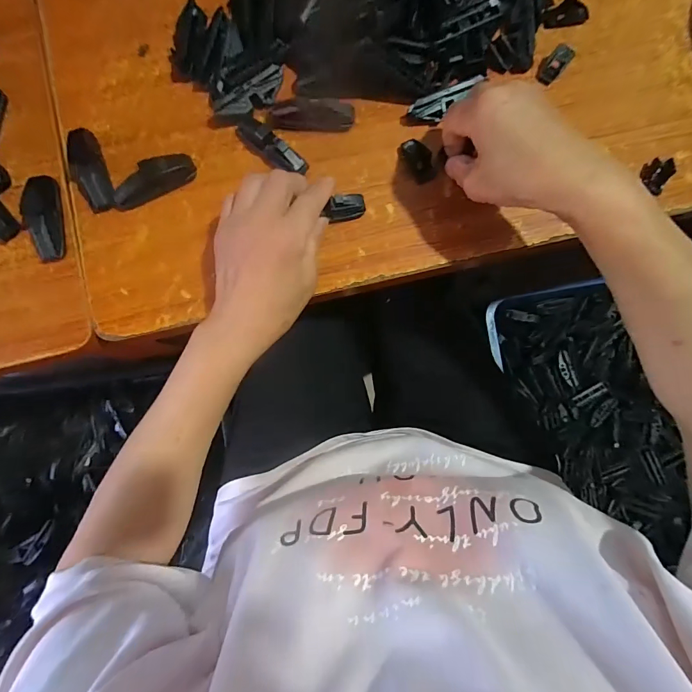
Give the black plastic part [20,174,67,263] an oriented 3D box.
[{"bbox_3d":[-0.259,-0.110,0.328,0.022,0.019,0.073,-8,83,-1],"label":"black plastic part"}]

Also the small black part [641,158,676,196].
[{"bbox_3d":[0.286,-0.159,0.350,0.023,0.011,0.034,32,84,3],"label":"small black part"}]

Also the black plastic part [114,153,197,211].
[{"bbox_3d":[-0.167,-0.142,0.331,0.074,0.026,0.018,-28,84,-4],"label":"black plastic part"}]

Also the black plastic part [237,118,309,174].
[{"bbox_3d":[-0.067,-0.178,0.340,0.073,0.022,0.021,40,84,4],"label":"black plastic part"}]

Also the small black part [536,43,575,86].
[{"bbox_3d":[0.199,-0.269,0.363,0.020,0.008,0.036,41,84,4],"label":"small black part"}]

